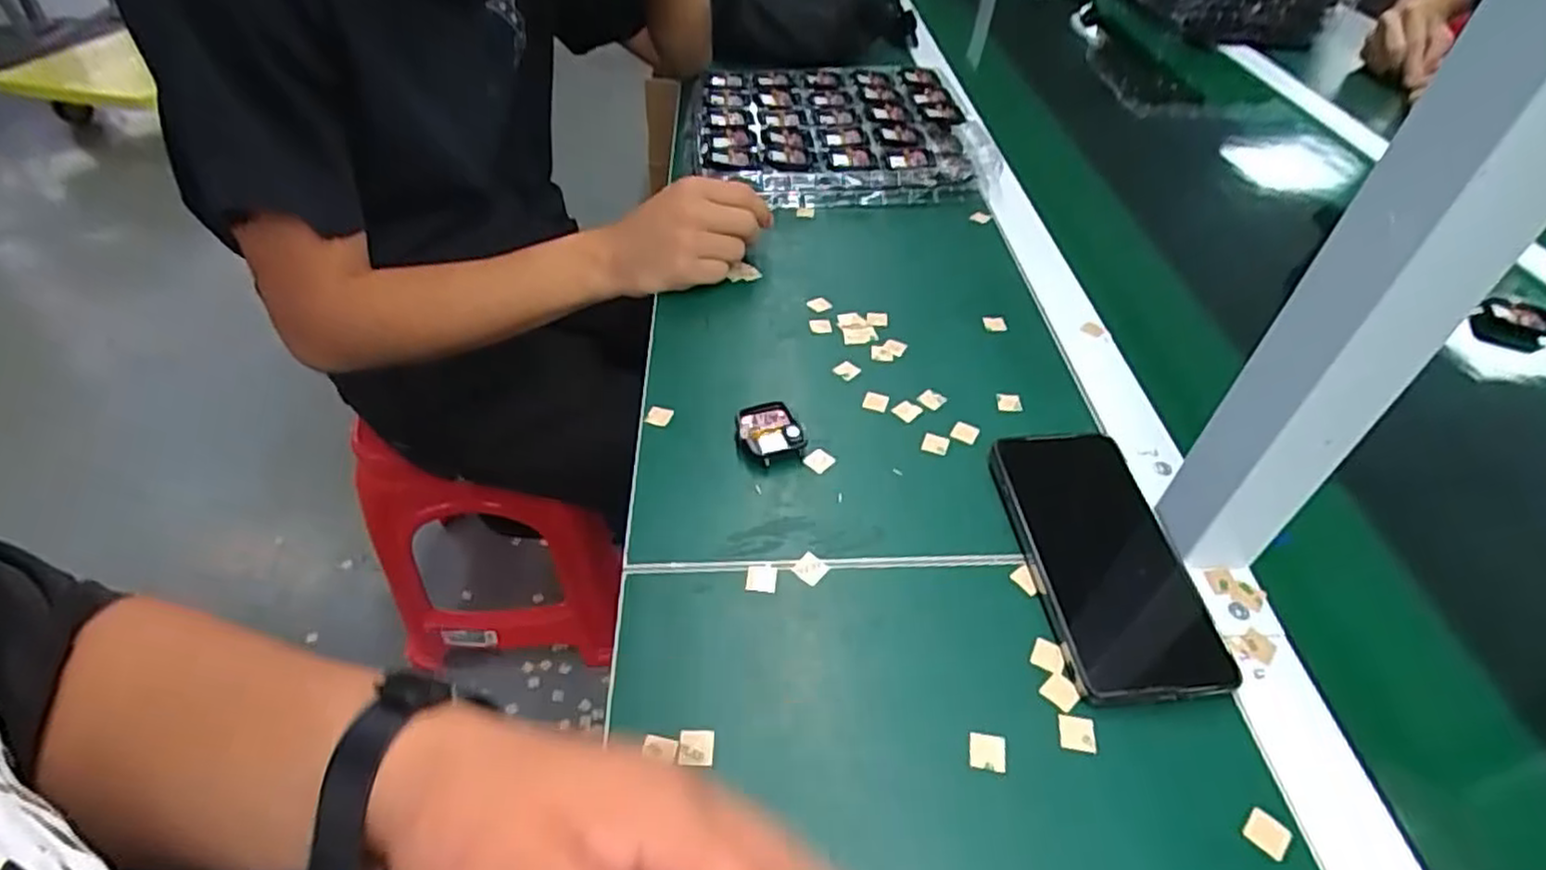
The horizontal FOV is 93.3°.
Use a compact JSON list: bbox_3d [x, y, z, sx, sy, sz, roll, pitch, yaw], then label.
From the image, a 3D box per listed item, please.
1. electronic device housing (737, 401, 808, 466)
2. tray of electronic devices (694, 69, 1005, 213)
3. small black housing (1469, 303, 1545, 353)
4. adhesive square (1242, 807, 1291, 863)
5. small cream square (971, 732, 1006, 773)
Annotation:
[{"bbox_3d":[-0.004,-0.001,0.461,0.038,0.014,0.045,-17,49,-19],"label":"electronic device housing"},{"bbox_3d":[0.062,-0.315,0.753,0.287,0.040,0.267,-2,46,-5],"label":"tray of electronic devices"},{"bbox_3d":[0.583,-0.086,0.577,0.050,0.036,0.007,22,27,23],"label":"small black housing"},{"bbox_3d":[0.208,0.168,0.307,0.016,0.004,0.015,36,54,28],"label":"adhesive square"},{"bbox_3d":[0.097,0.142,0.328,0.016,0.004,0.015,6,45,3],"label":"small cream square"}]

